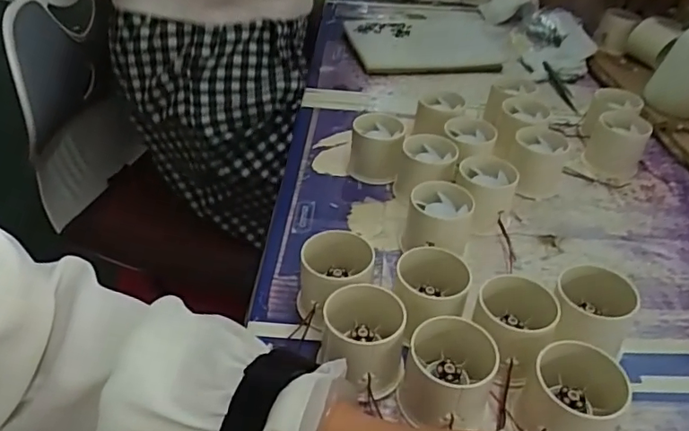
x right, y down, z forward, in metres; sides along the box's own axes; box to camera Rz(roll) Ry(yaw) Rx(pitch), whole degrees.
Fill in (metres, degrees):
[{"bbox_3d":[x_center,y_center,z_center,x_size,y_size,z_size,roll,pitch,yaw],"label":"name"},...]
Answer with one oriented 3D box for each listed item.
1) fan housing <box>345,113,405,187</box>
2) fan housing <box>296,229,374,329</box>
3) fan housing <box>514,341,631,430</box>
[{"bbox_3d":[0.031,-0.067,0.536,0.053,0.047,0.061,3,39,0],"label":"fan housing"},{"bbox_3d":[-0.007,0.046,0.385,0.051,0.052,0.052,-1,39,-5],"label":"fan housing"},{"bbox_3d":[0.136,0.111,0.316,0.057,0.045,0.057,22,42,22],"label":"fan housing"}]

